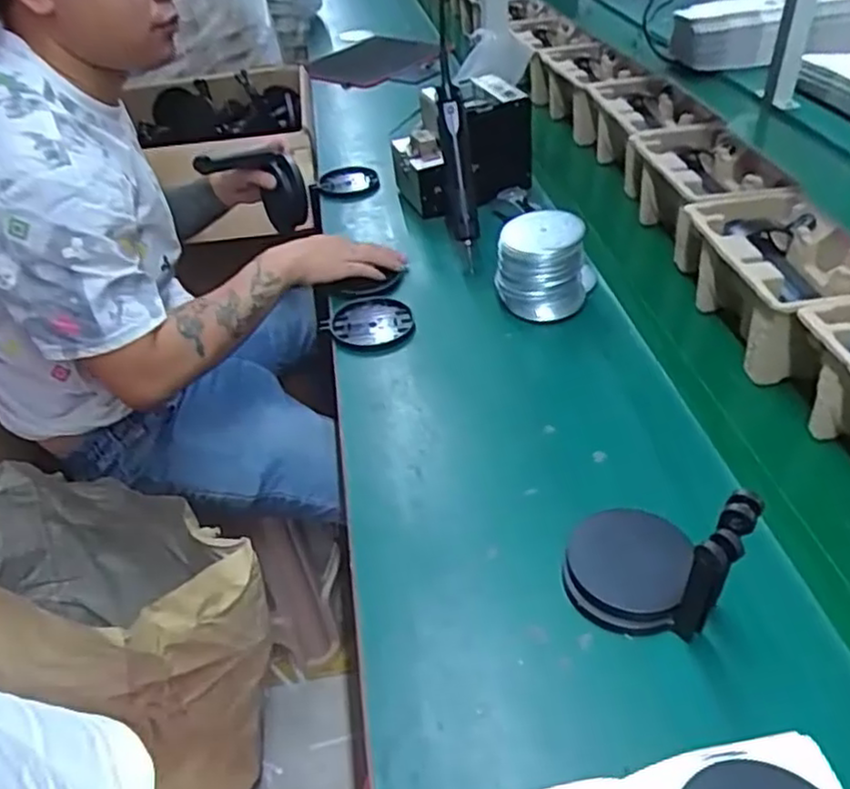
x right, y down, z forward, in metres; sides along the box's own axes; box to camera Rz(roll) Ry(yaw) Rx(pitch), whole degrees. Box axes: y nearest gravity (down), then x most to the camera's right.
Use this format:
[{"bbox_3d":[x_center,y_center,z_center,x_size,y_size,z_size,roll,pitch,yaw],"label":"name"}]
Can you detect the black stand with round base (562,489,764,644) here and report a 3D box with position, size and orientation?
[{"bbox_3d":[0.166,0.104,0.524,0.118,0.120,0.100,23,47,29],"label":"black stand with round base"}]

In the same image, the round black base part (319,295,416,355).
[{"bbox_3d":[-0.061,-0.087,0.850,0.101,0.016,0.099,-2,40,2],"label":"round black base part"}]

